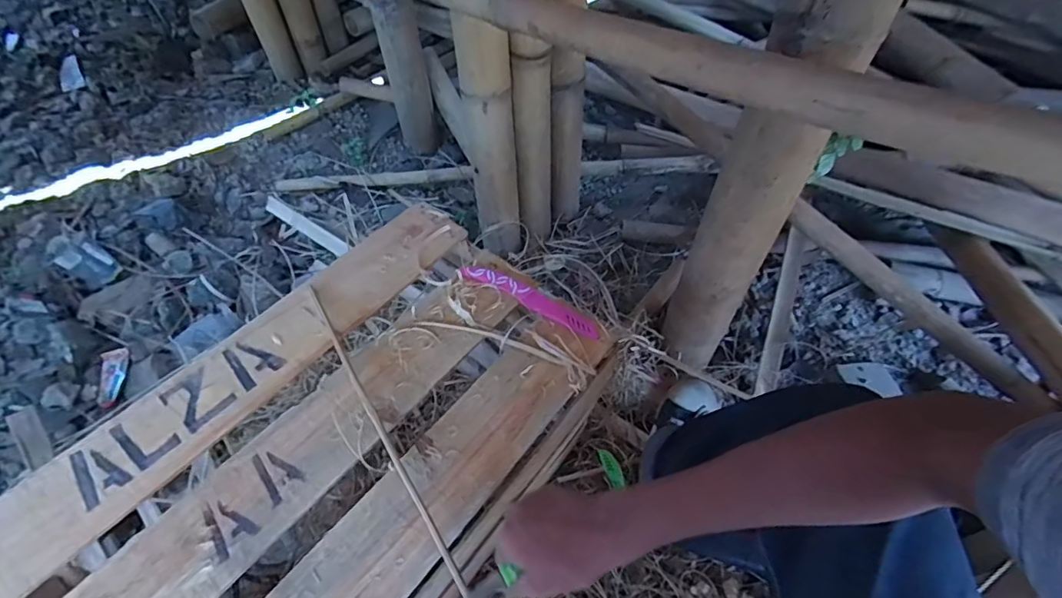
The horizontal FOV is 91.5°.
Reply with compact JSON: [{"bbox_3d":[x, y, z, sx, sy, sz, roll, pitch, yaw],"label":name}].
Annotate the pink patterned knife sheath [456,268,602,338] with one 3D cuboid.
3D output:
[{"bbox_3d":[0.000,-0.001,0.643,0.185,0.012,0.031,24,56,15],"label":"pink patterned knife sheath"}]

